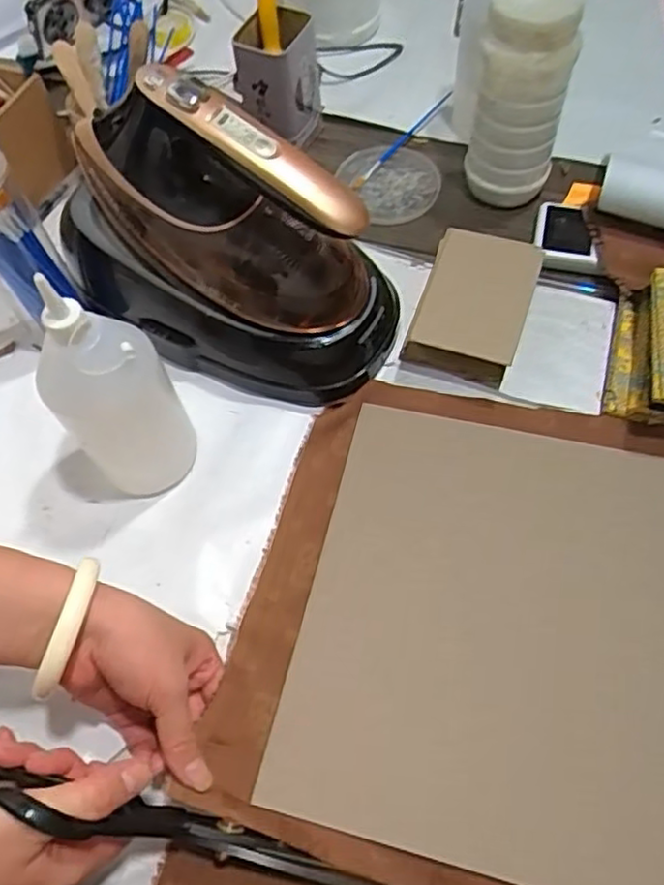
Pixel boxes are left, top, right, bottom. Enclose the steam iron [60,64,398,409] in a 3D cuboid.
[{"bbox_3d":[-0.097,-0.159,0.527,0.288,0.208,0.132,19,62,14],"label":"steam iron"}]

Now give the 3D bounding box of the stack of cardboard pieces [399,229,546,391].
[{"bbox_3d":[0.120,-0.118,0.573,0.090,0.052,0.126,17,62,13],"label":"stack of cardboard pieces"}]

